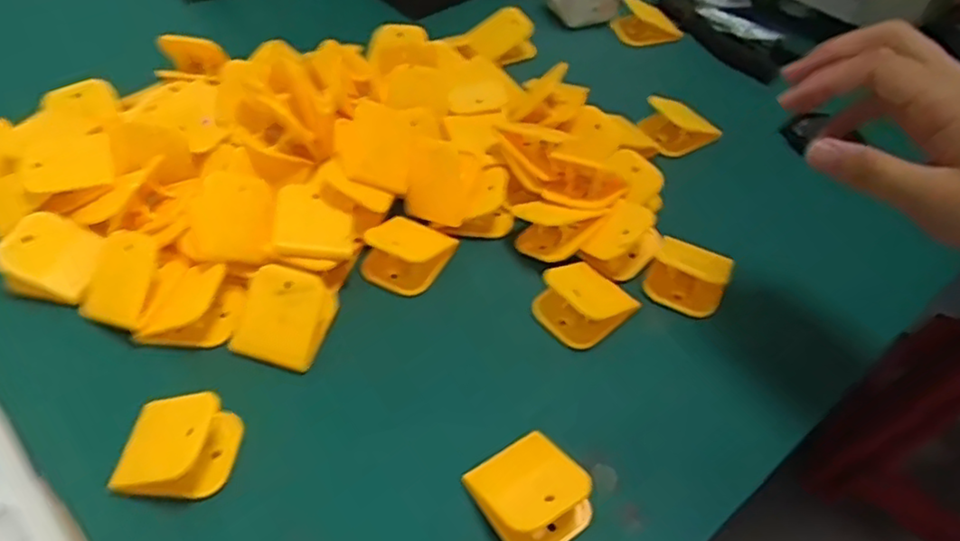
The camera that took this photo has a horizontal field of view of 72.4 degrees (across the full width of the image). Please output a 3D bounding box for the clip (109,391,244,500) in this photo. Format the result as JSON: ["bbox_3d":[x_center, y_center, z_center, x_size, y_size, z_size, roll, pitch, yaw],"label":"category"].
[{"bbox_3d":[-0.156,0.089,0.337,0.053,0.023,0.048,2,52,0],"label":"clip"}]

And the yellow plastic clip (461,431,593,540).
[{"bbox_3d":[0.026,0.112,0.331,0.048,0.031,0.054,-29,58,-21],"label":"yellow plastic clip"}]

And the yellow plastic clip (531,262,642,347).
[{"bbox_3d":[0.067,0.013,0.405,0.057,0.029,0.046,-33,59,-23],"label":"yellow plastic clip"}]

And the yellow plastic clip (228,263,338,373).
[{"bbox_3d":[-0.118,0.026,0.389,0.052,0.030,0.053,10,53,6],"label":"yellow plastic clip"}]

